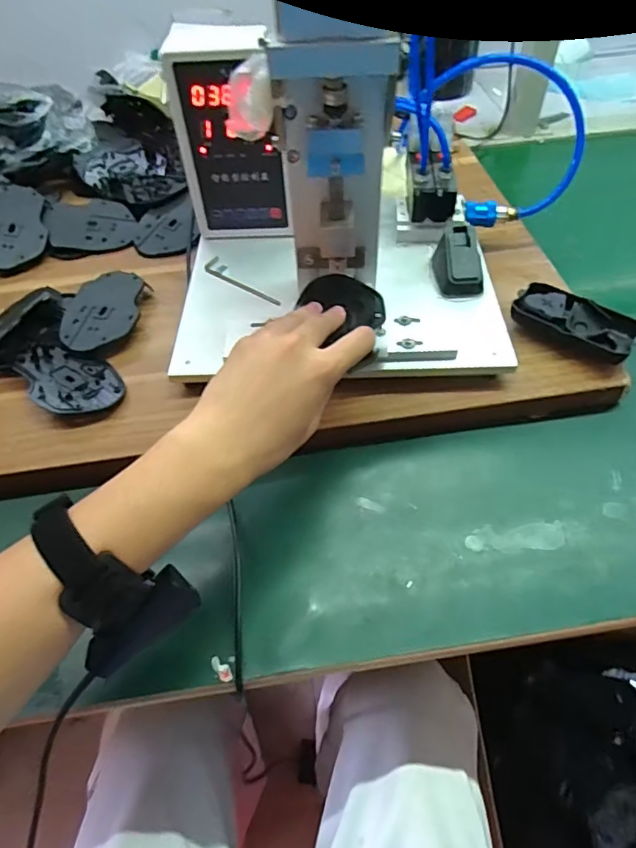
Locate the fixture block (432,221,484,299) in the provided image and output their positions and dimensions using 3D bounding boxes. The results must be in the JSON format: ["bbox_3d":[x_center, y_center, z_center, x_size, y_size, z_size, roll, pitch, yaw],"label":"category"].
[{"bbox_3d":[0.137,-0.158,0.510,0.041,0.038,0.065,-3,53,1],"label":"fixture block"}]

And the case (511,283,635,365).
[{"bbox_3d":[0.238,-0.093,0.491,0.107,0.031,0.046,26,59,20],"label":"case"}]

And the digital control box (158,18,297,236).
[{"bbox_3d":[-0.088,-0.289,0.536,0.096,0.181,0.082,-7,53,-2],"label":"digital control box"}]

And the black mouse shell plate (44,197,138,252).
[{"bbox_3d":[-0.269,-0.238,0.631,0.100,0.009,0.065,-4,75,-8],"label":"black mouse shell plate"}]

